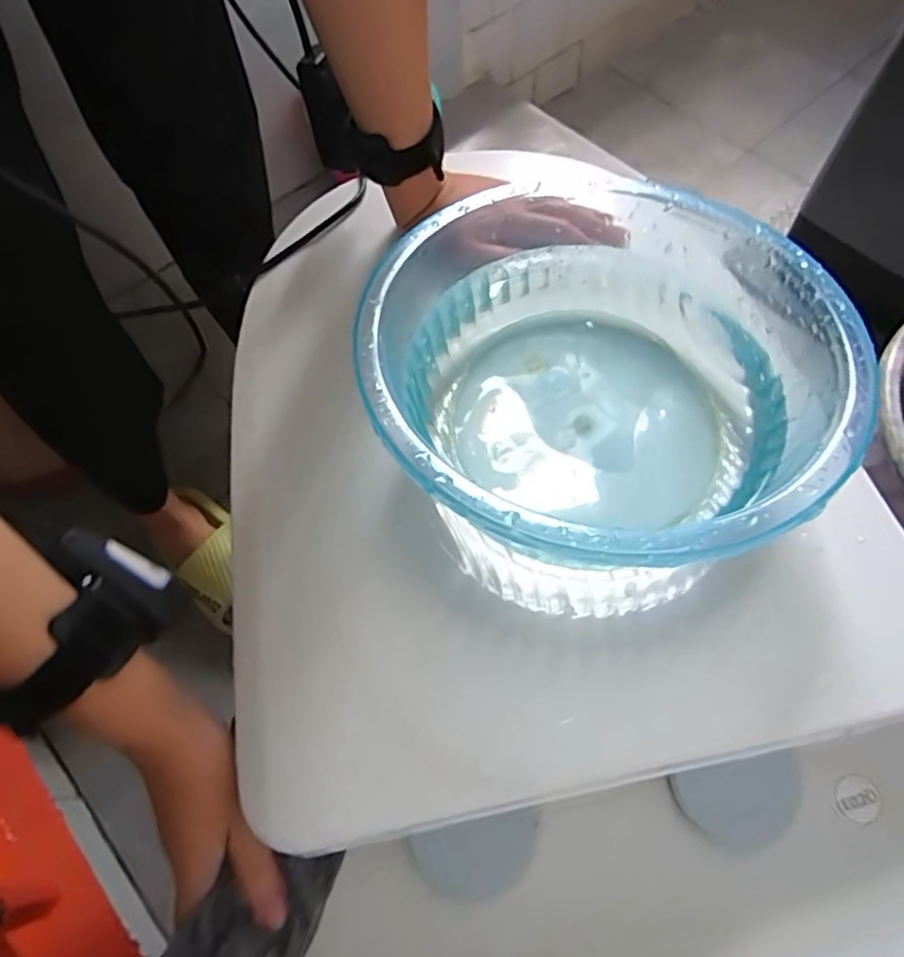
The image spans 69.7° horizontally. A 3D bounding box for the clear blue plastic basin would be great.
[{"bbox_3d":[0.067,-0.068,0.350,0.205,0.090,0.264,-37,69,-16],"label":"clear blue plastic basin"}]

